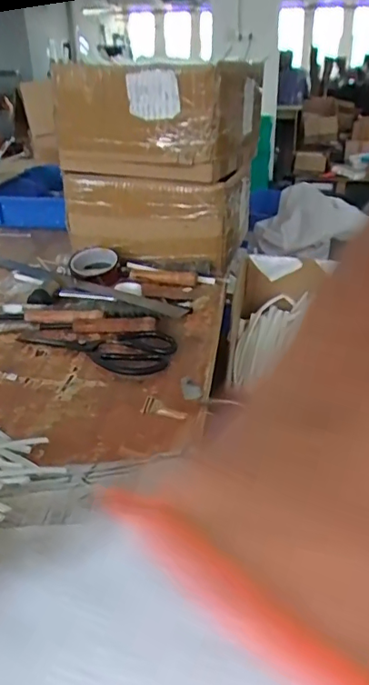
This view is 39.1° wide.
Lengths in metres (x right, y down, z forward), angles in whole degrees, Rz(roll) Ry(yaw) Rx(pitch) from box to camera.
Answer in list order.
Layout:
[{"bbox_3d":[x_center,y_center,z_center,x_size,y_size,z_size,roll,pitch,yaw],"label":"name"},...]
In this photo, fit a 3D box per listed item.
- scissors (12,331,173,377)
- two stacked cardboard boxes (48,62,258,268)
[{"bbox_3d":[-0.119,0.000,0.764,0.230,0.009,0.114,14,31,28],"label":"scissors"},{"bbox_3d":[-0.034,-0.392,1.120,0.342,0.347,0.342,8,29,20],"label":"two stacked cardboard boxes"}]

